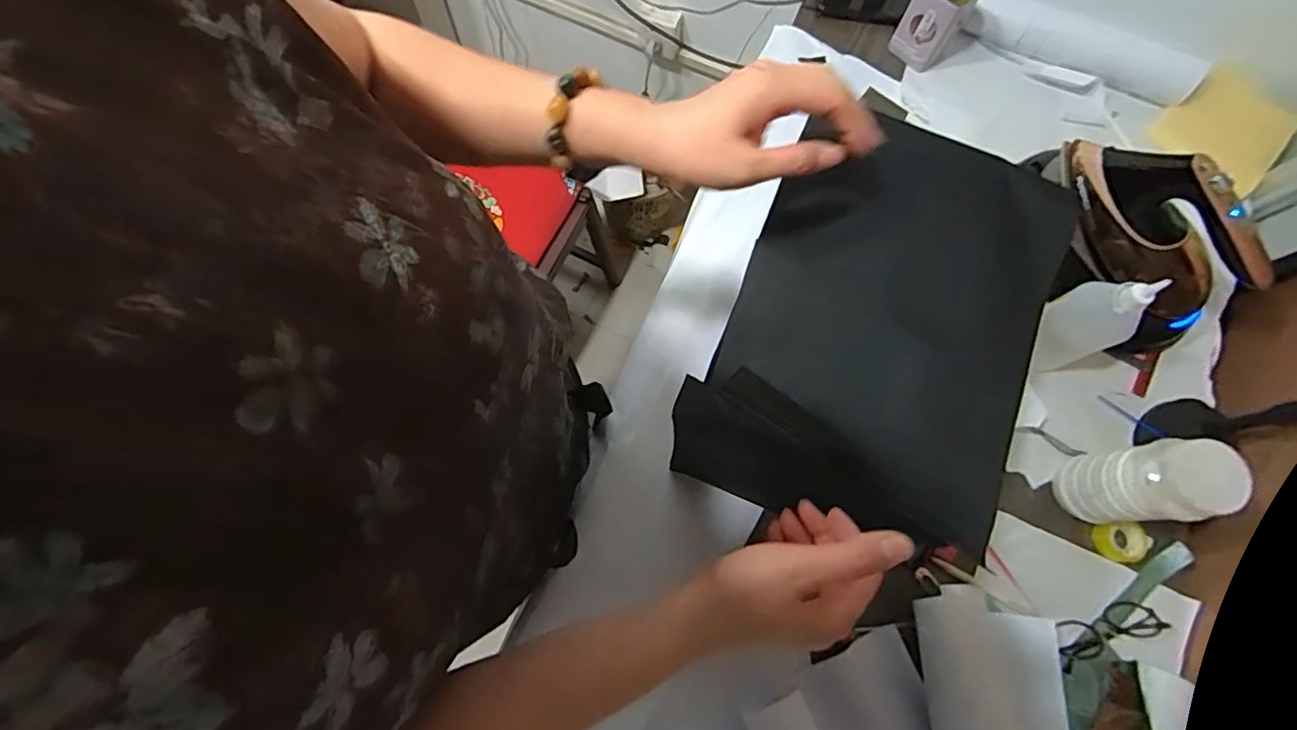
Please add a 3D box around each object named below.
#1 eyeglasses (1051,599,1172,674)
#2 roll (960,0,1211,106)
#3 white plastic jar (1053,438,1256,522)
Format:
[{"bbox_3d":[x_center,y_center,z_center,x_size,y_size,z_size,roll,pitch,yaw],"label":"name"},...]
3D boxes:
[{"bbox_3d":[0.519,0.304,0.664,0.129,0.022,0.046,-18,75,-6],"label":"eyeglasses"},{"bbox_3d":[0.637,-0.475,0.870,0.336,0.062,0.059,27,75,7],"label":"roll"},{"bbox_3d":[0.535,0.129,0.638,0.065,0.182,0.076,-7,74,-3],"label":"white plastic jar"}]

